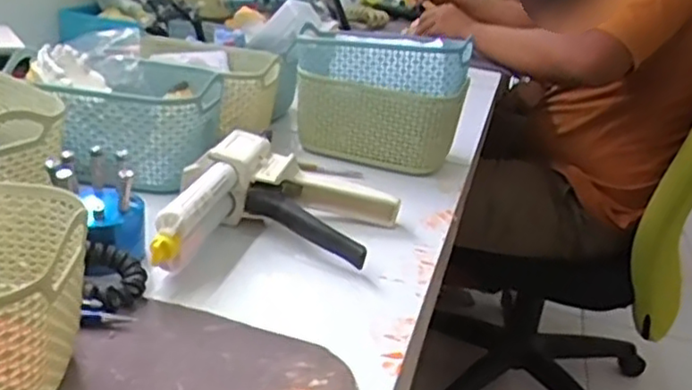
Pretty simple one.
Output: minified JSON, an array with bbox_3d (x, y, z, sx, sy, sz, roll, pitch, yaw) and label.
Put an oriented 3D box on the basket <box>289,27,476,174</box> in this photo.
[{"bbox_3d":[0.031,-0.100,0.697,0.169,0.115,0.098,12,23,13],"label":"basket"}]

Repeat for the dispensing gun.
[{"bbox_3d":[-0.041,0.012,0.496,0.157,0.059,0.152,6,23,-1],"label":"dispensing gun"}]

